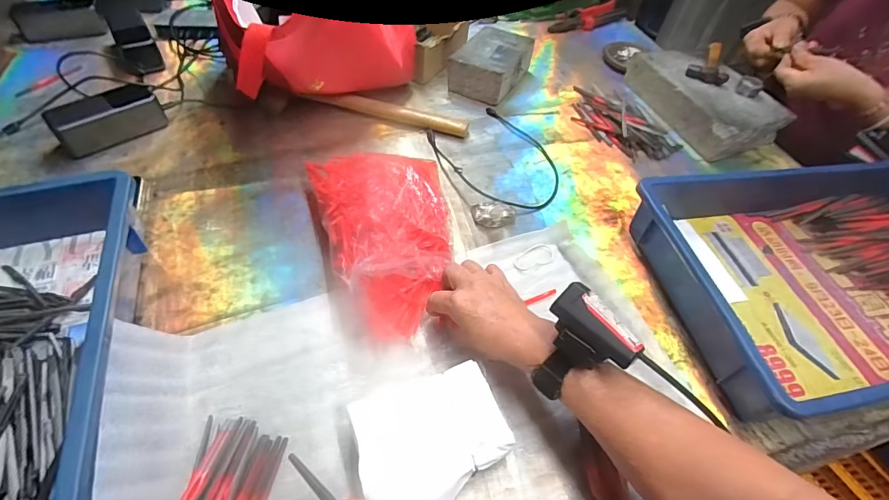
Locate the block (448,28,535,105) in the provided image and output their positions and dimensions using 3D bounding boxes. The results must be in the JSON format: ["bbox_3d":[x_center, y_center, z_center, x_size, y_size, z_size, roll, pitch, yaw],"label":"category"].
[{"bbox_3d":[0.085,-0.331,0.751,0.108,0.060,0.162,24,53,13],"label":"block"}]

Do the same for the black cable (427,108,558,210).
[{"bbox_3d":[0.076,-0.138,0.620,0.171,0.019,0.211,-23,57,-22],"label":"black cable"}]

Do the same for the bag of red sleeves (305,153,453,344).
[{"bbox_3d":[-0.063,-0.030,0.484,0.138,0.078,0.240,-14,54,-16],"label":"bag of red sleeves"}]

